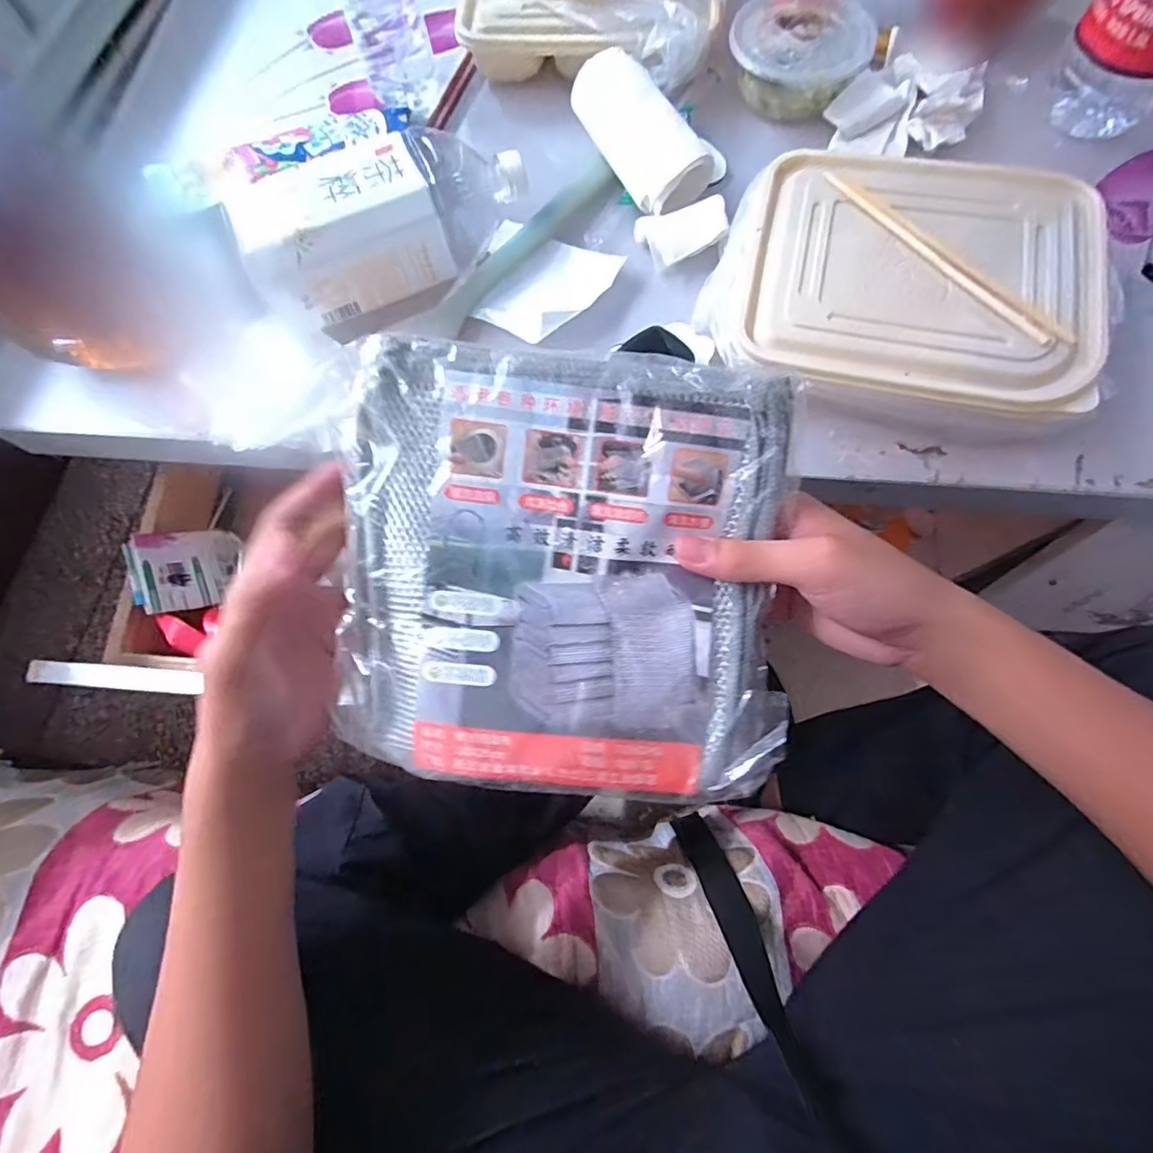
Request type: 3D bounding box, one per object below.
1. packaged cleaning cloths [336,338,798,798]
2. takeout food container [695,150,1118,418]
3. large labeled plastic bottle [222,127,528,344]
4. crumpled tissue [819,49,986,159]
[{"bbox_3d":[-0.006,0.001,0.249,0.204,0.022,0.197,5,95,-2],"label":"packaged cleaning cloths"},{"bbox_3d":[0.221,-0.203,0.376,0.250,0.052,0.201,12,73,6],"label":"takeout food container"},{"bbox_3d":[-0.136,-0.251,0.387,0.207,0.062,0.089,-17,72,-3],"label":"large labeled plastic bottle"},{"bbox_3d":[0.270,-0.384,0.438,0.115,0.025,0.087,-36,74,-9],"label":"crumpled tissue"}]

